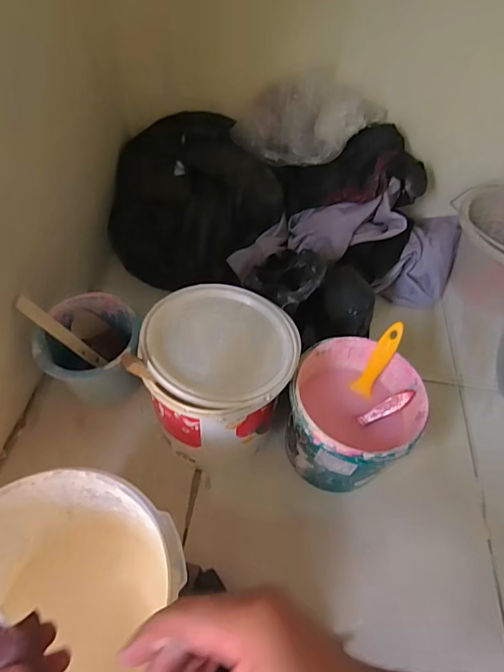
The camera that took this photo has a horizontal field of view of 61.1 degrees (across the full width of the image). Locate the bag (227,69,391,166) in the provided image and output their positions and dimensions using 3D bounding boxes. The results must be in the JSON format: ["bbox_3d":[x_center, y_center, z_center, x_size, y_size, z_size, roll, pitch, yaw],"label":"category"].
[{"bbox_3d":[0.098,-0.356,0.710,0.253,0.124,0.110,5,53,-1],"label":"bag"}]

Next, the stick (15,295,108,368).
[{"bbox_3d":[-0.263,-0.001,0.596,0.005,0.144,0.020,-16,40,40],"label":"stick"}]

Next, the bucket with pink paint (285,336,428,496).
[{"bbox_3d":[0.122,0.113,0.561,0.154,0.157,0.155,2,53,-3],"label":"bucket with pink paint"}]

